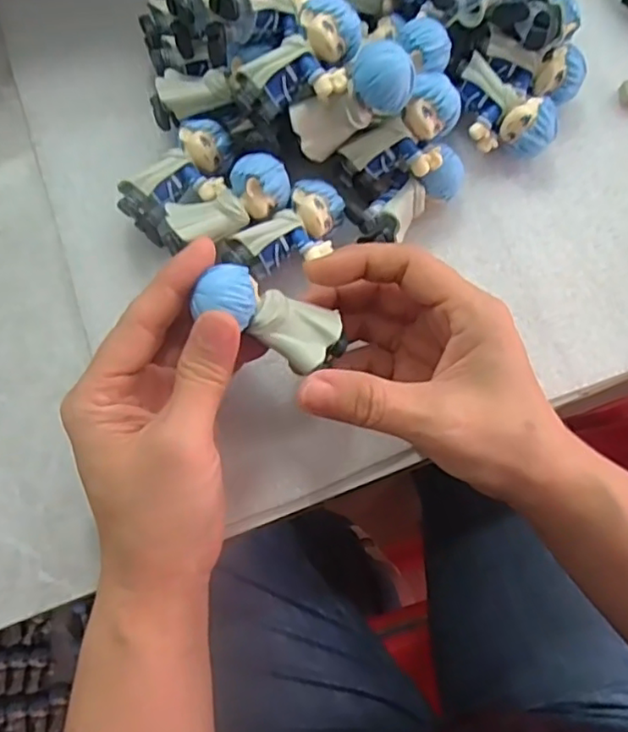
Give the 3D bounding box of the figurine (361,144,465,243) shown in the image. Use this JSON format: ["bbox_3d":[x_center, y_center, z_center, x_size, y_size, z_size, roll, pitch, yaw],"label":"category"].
[{"bbox_3d":[0.047,-0.079,0.300,0.059,0.029,0.023,-41,80,-11],"label":"figurine"}]

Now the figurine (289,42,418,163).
[{"bbox_3d":[0.016,-0.113,0.269,0.057,0.026,0.021,-28,74,34],"label":"figurine"}]

